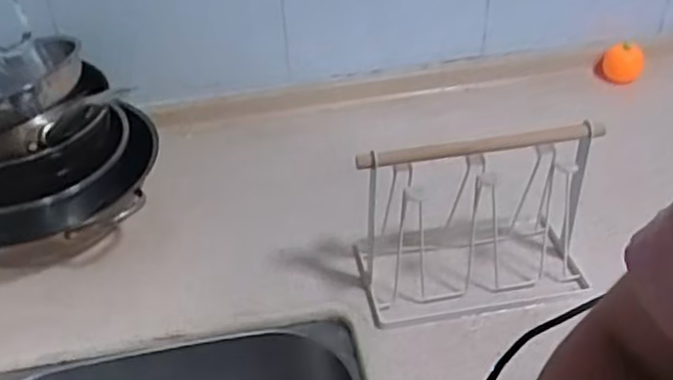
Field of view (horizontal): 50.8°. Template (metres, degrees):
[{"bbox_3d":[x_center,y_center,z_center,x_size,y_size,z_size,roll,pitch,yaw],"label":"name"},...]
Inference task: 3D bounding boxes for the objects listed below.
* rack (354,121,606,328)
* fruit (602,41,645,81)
[{"bbox_3d":[0.140,0.016,0.741,0.229,0.177,0.133,-8,39,-7],"label":"rack"},{"bbox_3d":[0.450,-0.201,1.112,0.060,0.073,0.059,15,42,21],"label":"fruit"}]

